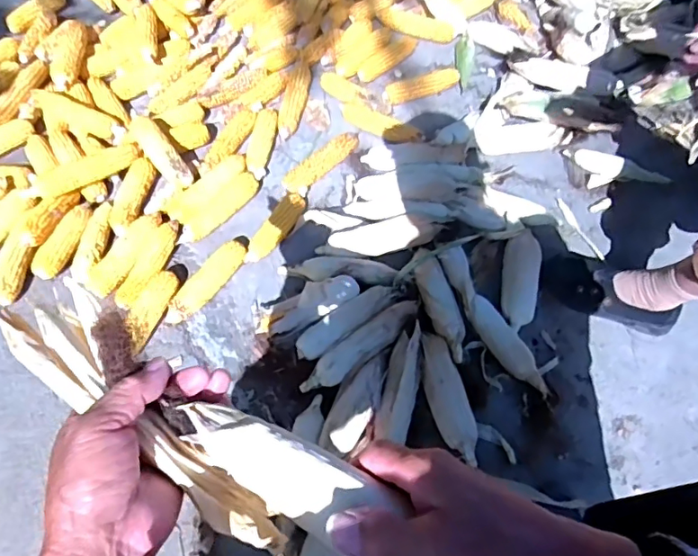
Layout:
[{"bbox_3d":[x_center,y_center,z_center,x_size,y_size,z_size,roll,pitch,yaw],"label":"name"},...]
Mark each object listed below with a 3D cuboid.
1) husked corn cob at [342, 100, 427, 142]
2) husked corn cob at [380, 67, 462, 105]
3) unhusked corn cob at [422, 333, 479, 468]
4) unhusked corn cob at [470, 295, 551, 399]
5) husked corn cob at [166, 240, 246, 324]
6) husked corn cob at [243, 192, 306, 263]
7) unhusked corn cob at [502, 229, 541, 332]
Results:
[{"bbox_3d":[0.072,-0.348,1.203,0.208,0.054,0.061,32,64,13],"label":"husked corn cob"},{"bbox_3d":[0.173,-0.459,1.273,0.217,0.040,0.059,-21,65,-14],"label":"husked corn cob"},{"bbox_3d":[0.163,0.197,0.873,0.062,0.057,0.210,-12,61,-7],"label":"unhusked corn cob"},{"bbox_3d":[0.279,0.123,0.928,0.057,0.048,0.203,-28,64,-16],"label":"unhusked corn cob"},{"bbox_3d":[-0.263,0.005,0.986,0.053,0.048,0.201,32,64,13],"label":"husked corn cob"},{"bbox_3d":[-0.146,-0.096,1.052,0.047,0.036,0.174,29,64,11],"label":"husked corn cob"},{"bbox_3d":[0.325,0.003,0.995,0.068,0.050,0.204,9,60,5],"label":"unhusked corn cob"}]

